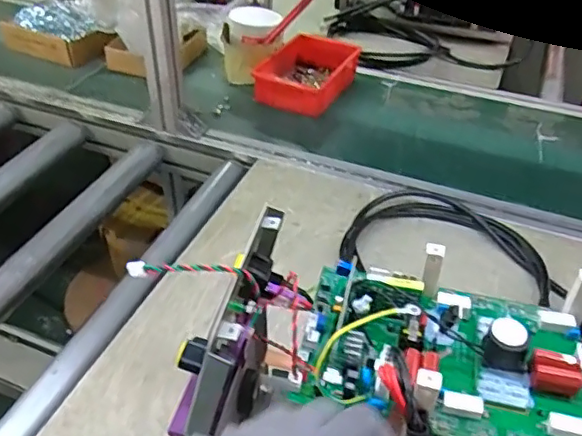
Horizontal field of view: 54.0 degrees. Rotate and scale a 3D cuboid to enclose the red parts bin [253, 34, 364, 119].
[{"bbox_3d":[0.030,-0.254,1.011,0.130,0.073,0.161,18,44,18],"label":"red parts bin"}]

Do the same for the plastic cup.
[{"bbox_3d":[-0.069,-0.309,1.044,0.105,0.105,0.111,-1,41,-2],"label":"plastic cup"}]

